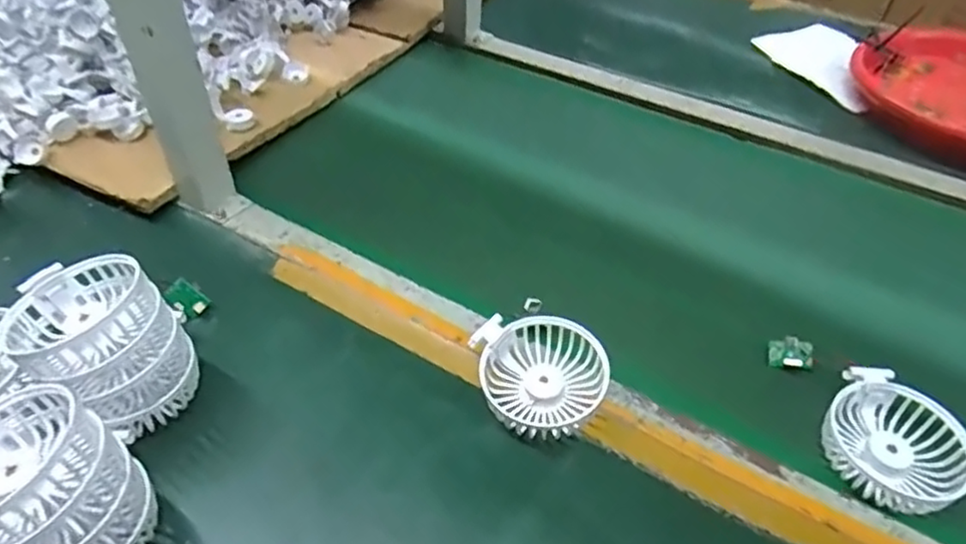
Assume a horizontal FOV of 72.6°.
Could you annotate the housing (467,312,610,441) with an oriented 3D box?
[{"bbox_3d":[0.045,0.075,0.480,0.092,0.028,0.092,2,59,-3],"label":"housing"}]

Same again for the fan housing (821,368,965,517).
[{"bbox_3d":[0.278,0.115,0.446,0.078,0.027,0.092,-27,51,-25],"label":"fan housing"}]

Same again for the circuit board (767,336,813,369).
[{"bbox_3d":[0.240,0.063,0.512,0.031,0.010,0.024,1,64,25],"label":"circuit board"}]

